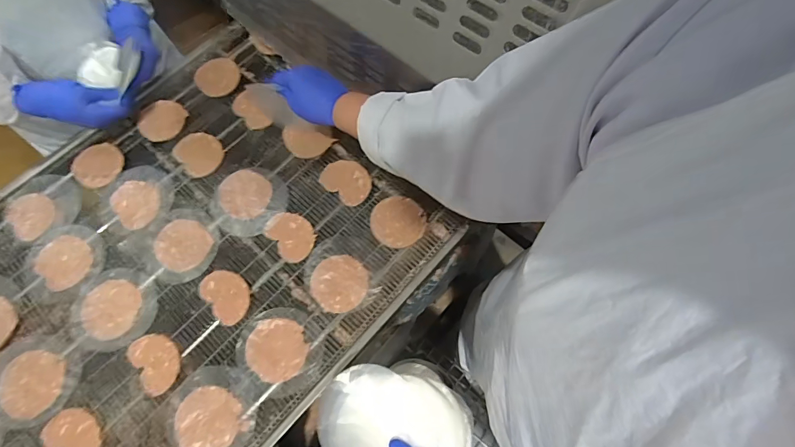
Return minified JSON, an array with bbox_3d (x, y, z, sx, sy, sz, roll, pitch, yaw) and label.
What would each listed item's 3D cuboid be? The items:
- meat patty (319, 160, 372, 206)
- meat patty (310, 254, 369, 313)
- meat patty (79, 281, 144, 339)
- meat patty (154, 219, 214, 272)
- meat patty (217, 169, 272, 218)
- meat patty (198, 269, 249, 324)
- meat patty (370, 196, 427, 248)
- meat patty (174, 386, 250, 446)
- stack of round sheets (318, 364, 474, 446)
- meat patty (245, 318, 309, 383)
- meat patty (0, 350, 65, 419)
[{"bbox_3d":[-0.083,-0.072,0.683,0.084,0.017,0.063,39,68,15],"label":"meat patty"},{"bbox_3d":[-0.087,0.090,0.620,0.084,0.012,0.084,1,64,-3],"label":"meat patty"},{"bbox_3d":[-0.429,0.128,0.614,0.085,0.006,0.085,1,64,-2],"label":"meat patty"},{"bbox_3d":[-0.341,0.033,0.649,0.088,0.011,0.079,38,68,15],"label":"meat patty"},{"bbox_3d":[-0.254,-0.050,0.678,0.084,0.004,0.086,6,64,0],"label":"meat patty"},{"bbox_3d":[-0.258,0.106,0.616,0.061,0.006,0.089,-36,71,-18],"label":"meat patty"},{"bbox_3d":[0.000,-0.002,0.652,0.082,0.019,0.083,1,64,-2],"label":"meat patty"},{"bbox_3d":[-0.255,0.265,0.552,0.084,0.006,0.083,1,64,-2],"label":"meat patty"},{"bbox_3d":[-0.003,0.238,0.476,0.174,0.031,0.119,14,64,4],"label":"stack of round sheets"},{"bbox_3d":[-0.173,0.179,0.584,0.082,0.007,0.083,1,64,-2],"label":"meat patty"},{"bbox_3d":[-0.516,0.226,0.578,0.085,0.008,0.085,1,64,-3],"label":"meat patty"}]

